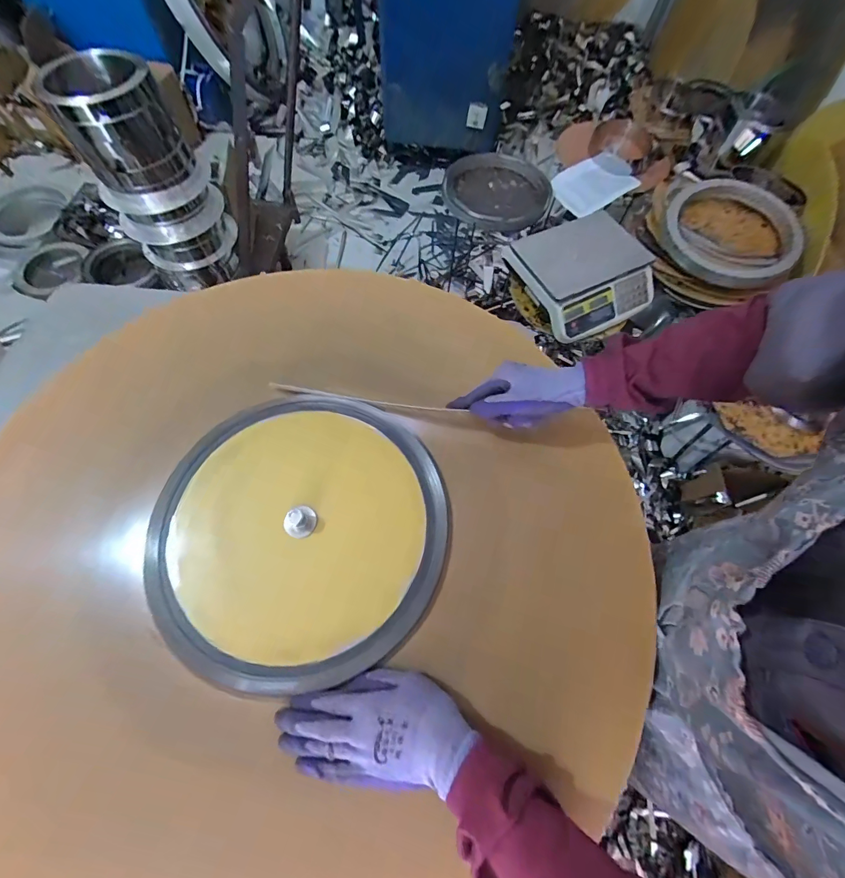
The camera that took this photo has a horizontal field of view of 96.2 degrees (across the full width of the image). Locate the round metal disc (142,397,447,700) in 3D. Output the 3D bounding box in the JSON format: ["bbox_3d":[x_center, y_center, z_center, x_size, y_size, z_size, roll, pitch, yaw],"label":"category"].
[{"bbox_3d":[-0.135,0.102,0.448,0.333,0.036,0.339,1,66,-2],"label":"round metal disc"}]

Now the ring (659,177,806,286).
[{"bbox_3d":[0.888,-0.612,1.091,0.375,0.068,0.397,30,69,11],"label":"ring"}]

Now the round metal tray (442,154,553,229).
[{"bbox_3d":[0.269,-0.857,1.311,0.362,0.060,0.442,30,60,11],"label":"round metal tray"}]

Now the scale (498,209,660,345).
[{"bbox_3d":[0.470,-0.473,1.076,0.360,0.112,0.317,-26,70,-13],"label":"scale"}]

